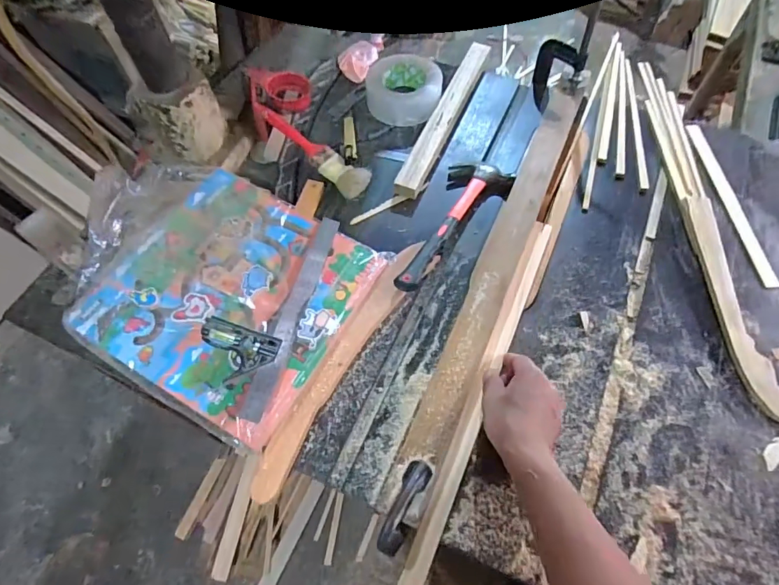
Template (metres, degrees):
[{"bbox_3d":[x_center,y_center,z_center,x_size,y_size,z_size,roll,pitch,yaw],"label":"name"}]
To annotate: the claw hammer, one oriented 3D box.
[{"bbox_3d":[0.097,-0.095,0.680,0.094,0.032,0.262,21,64,14],"label":"claw hammer"}]

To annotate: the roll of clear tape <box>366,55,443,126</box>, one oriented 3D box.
[{"bbox_3d":[0.025,-0.354,0.815,0.126,0.053,0.126,0,59,1],"label":"roll of clear tape"}]

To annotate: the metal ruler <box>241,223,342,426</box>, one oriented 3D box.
[{"bbox_3d":[-0.122,0.021,0.607,0.030,0.011,0.296,16,58,2],"label":"metal ruler"}]

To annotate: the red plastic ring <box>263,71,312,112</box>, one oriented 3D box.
[{"bbox_3d":[-0.177,-0.347,0.816,0.074,0.046,0.056,-5,59,-2],"label":"red plastic ring"}]

